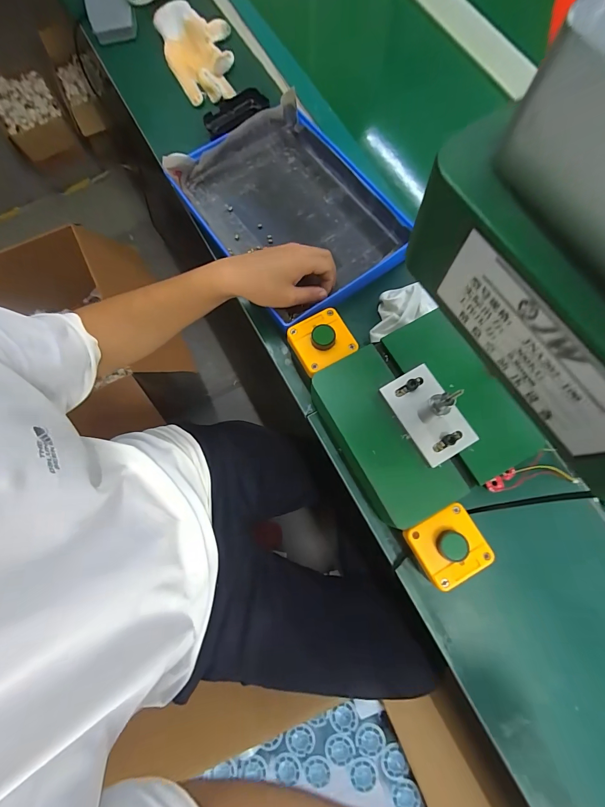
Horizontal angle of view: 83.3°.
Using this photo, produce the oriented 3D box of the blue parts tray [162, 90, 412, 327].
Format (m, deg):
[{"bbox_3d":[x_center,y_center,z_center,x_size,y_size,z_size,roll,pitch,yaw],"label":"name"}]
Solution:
[{"bbox_3d":[-0.017,-0.283,0.499,0.244,0.045,0.323,-35,77,-8],"label":"blue parts tray"}]

